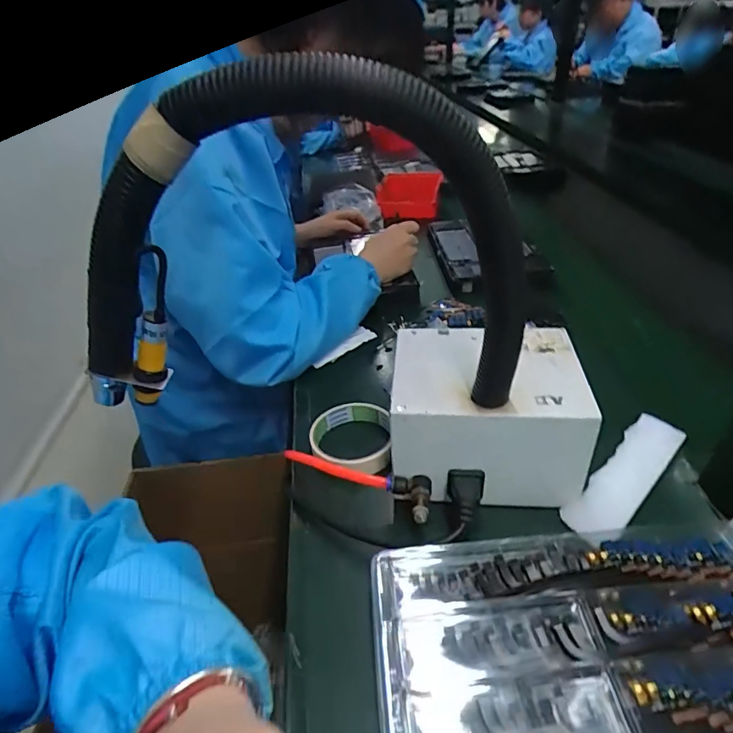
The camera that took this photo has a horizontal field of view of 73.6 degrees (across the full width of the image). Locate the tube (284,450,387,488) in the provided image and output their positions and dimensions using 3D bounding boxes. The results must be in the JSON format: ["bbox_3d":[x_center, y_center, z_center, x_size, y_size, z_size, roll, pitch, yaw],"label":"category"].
[{"bbox_3d":[-0.034,0.091,0.441,0.120,0.014,0.011,8,36,37],"label":"tube"}]

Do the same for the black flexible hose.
[{"bbox_3d":[-0.026,-0.047,0.320,0.294,0.225,0.058,12,38,-8],"label":"black flexible hose"}]

